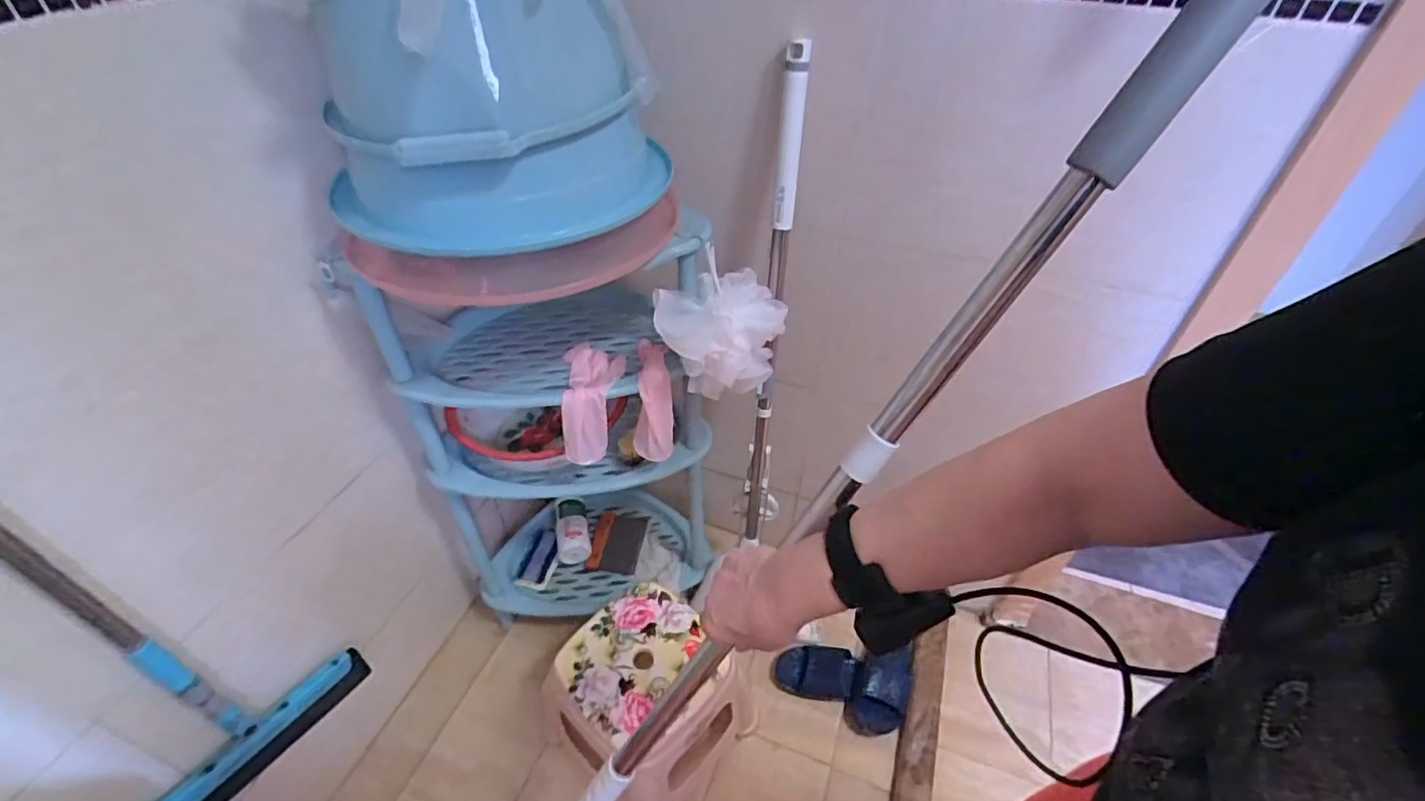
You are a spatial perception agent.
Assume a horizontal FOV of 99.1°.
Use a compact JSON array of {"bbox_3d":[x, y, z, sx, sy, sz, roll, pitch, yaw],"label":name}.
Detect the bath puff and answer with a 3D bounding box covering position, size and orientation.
[{"bbox_3d":[0.017,-0.090,0.822,0.124,0.125,0.172,27,47,26],"label":"bath puff"}]

